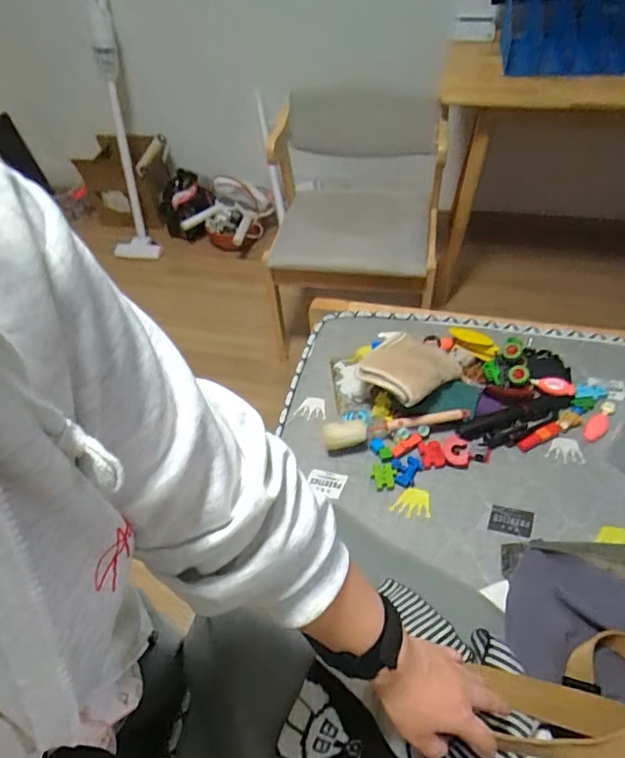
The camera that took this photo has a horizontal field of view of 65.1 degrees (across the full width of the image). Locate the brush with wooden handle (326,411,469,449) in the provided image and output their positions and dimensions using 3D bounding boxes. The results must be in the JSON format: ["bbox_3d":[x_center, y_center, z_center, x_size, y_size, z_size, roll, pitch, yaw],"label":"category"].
[{"bbox_3d":[0.153,0.093,0.908,0.267,0.045,0.049,-6,46,-1],"label":"brush with wooden handle"}]

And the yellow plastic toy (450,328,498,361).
[{"bbox_3d":[0.339,-0.074,1.025,0.104,0.029,0.063,30,55,29],"label":"yellow plastic toy"}]

